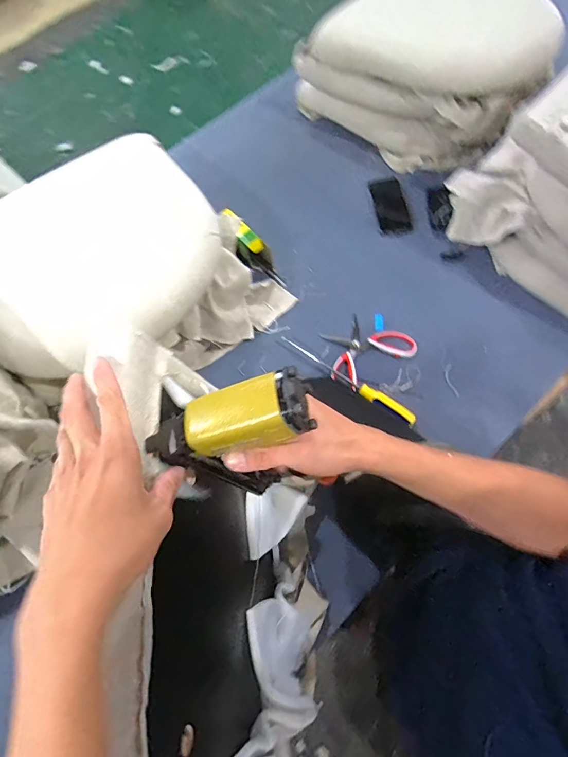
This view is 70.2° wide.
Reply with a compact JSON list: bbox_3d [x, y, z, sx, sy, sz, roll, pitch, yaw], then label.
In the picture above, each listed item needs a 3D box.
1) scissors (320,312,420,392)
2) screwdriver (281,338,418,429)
[{"bbox_3d":[0.160,-0.066,0.818,0.182,0.026,0.138,-31,70,-9],"label":"scissors"},{"bbox_3d":[0.120,0.000,0.790,0.303,0.028,0.029,33,74,15],"label":"screwdriver"}]

